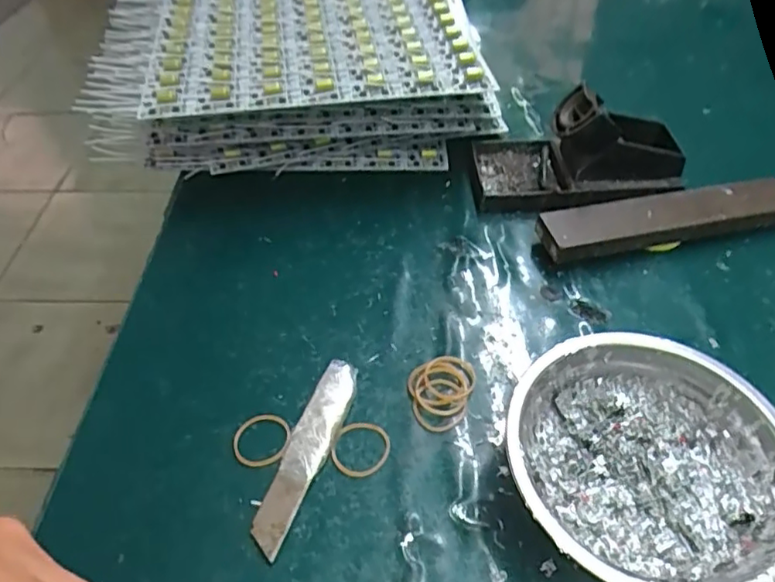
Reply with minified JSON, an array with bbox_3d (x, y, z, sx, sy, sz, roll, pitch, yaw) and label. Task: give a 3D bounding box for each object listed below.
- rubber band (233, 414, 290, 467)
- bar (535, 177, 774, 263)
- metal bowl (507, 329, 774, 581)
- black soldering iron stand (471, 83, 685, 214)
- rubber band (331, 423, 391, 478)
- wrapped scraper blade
[{"bbox_3d":[-0.067,0.078,0.310,0.030,0.004,0.030,-1,47,1],"label":"rubber band"},{"bbox_3d":[0.200,-0.049,0.404,0.193,0.028,0.035,-11,48,-9],"label":"bar"},{"bbox_3d":[0.120,0.082,0.273,0.122,0.043,0.121,-1,47,1],"label":"metal bowl"},{"bbox_3d":[0.140,-0.107,0.432,0.149,0.067,0.086,-4,47,-2],"label":"black soldering iron stand"},{"bbox_3d":[-0.014,0.081,0.305,0.031,0.004,0.029,-1,47,1],"label":"rubber band"},{"bbox_3d":[-0.041,0.081,0.302,0.021,0.011,0.105,16,50,16],"label":"wrapped scraper blade"}]

